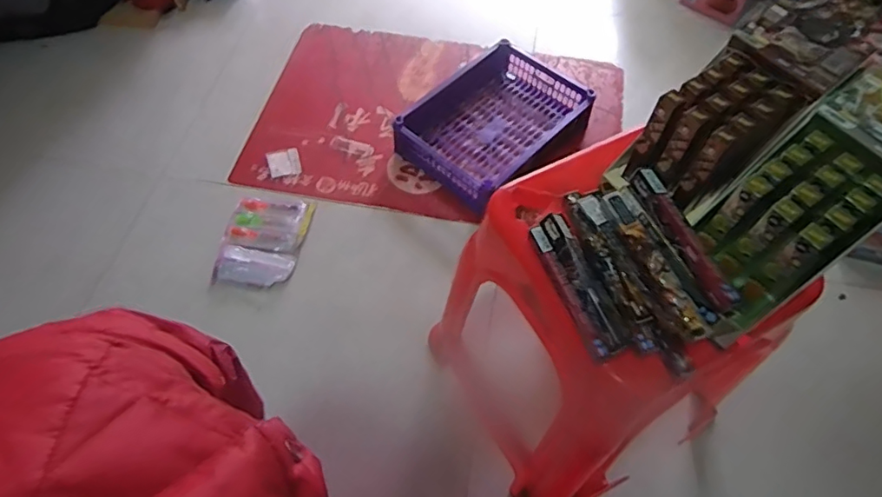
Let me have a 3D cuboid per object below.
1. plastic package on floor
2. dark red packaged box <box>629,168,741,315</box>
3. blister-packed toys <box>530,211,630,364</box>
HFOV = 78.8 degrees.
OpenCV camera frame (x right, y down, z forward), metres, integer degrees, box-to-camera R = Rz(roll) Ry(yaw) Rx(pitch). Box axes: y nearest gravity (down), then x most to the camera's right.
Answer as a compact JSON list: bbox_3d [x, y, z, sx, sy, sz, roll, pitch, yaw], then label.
[{"bbox_3d":[-0.375,-0.019,1.152,0.169,0.026,0.217,4,60,2],"label":"plastic package on floor"},{"bbox_3d":[0.224,-0.011,0.502,0.023,0.020,0.154,-15,61,-9],"label":"dark red packaged box"},{"bbox_3d":[0.141,0.036,0.547,0.039,0.040,0.161,-16,61,-9],"label":"blister-packed toys"}]

